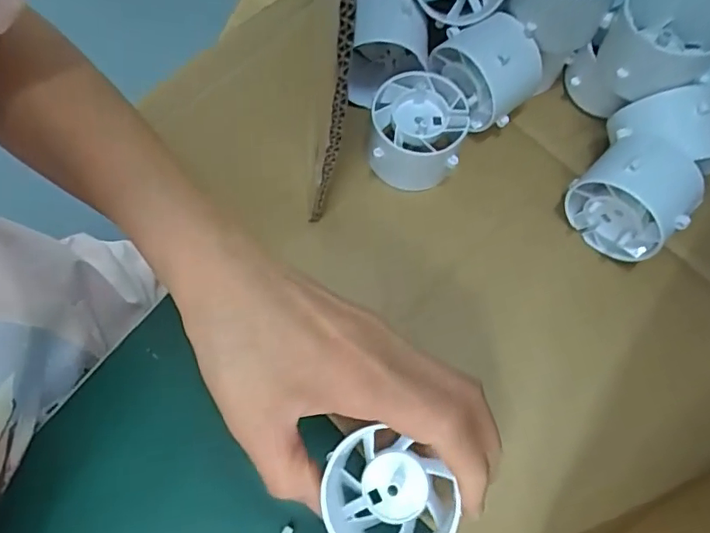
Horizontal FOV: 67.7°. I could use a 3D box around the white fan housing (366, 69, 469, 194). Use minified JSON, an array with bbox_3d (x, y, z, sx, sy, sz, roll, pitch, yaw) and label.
[{"bbox_3d":[0.032,-0.068,0.273,0.047,0.036,0.052,4,74,2],"label":"white fan housing"}]

